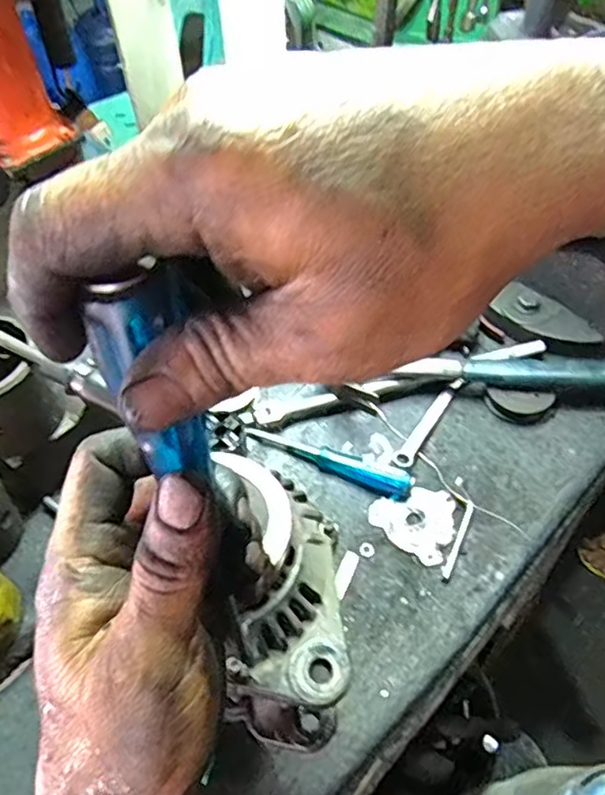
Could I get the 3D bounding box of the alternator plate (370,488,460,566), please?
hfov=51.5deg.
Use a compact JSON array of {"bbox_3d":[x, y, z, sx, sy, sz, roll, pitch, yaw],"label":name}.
[{"bbox_3d":[0.116,0.123,0.649,0.084,0.005,0.076,25,58,19],"label":"alternator plate"}]

